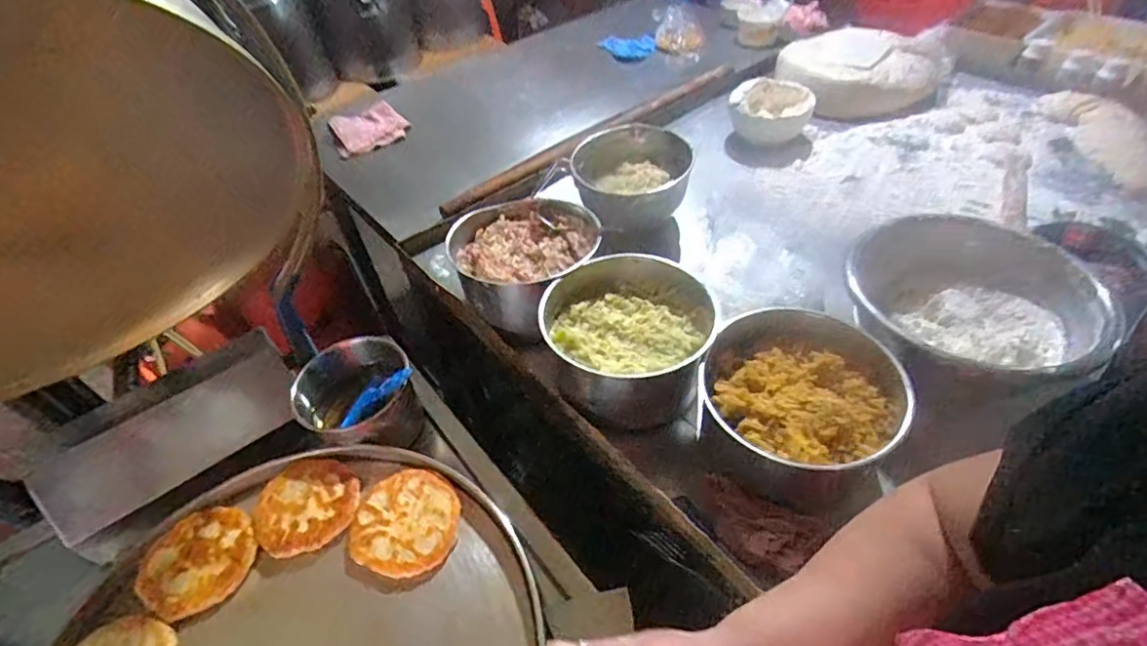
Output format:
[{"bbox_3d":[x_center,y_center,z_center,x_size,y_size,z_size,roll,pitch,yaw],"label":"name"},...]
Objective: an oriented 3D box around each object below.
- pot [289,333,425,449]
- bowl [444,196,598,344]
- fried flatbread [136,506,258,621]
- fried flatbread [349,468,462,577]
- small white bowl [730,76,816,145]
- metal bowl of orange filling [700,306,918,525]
[{"bbox_3d":[-0.281,0.104,0.778,0.135,0.132,0.137,-3,46,3],"label":"pot"},{"bbox_3d":[-0.064,-0.095,0.825,0.201,0.085,0.200,-22,48,-15],"label":"bowl"},{"bbox_3d":[-0.436,0.277,0.659,0.124,0.017,0.119,-3,46,3],"label":"fried flatbread"},{"bbox_3d":[-0.196,0.236,0.674,0.120,0.019,0.124,13,49,17],"label":"fried flatbread"},{"bbox_3d":[0.404,-0.436,1.153,0.163,0.081,0.126,11,48,15],"label":"small white bowl"},{"bbox_3d":[0.250,0.097,0.640,0.203,0.101,0.216,-3,46,3],"label":"metal bowl of orange filling"}]

